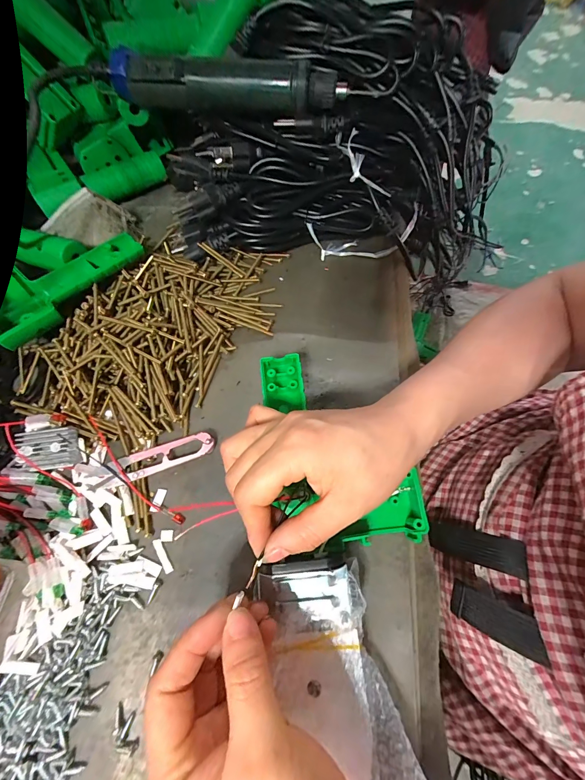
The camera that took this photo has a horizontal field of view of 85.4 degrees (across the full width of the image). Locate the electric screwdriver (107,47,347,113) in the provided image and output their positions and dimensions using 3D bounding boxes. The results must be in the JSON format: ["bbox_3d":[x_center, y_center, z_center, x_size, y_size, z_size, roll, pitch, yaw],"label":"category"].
[{"bbox_3d":[-0.067,-0.310,0.319,0.231,0.040,0.034,2,66,3],"label":"electric screwdriver"}]

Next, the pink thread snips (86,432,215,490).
[{"bbox_3d":[-0.117,0.058,0.262,0.105,0.011,0.021,-18,66,-6],"label":"pink thread snips"}]

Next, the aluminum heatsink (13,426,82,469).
[{"bbox_3d":[-0.203,0.047,0.264,0.046,0.017,0.033,-5,66,0],"label":"aluminum heatsink"}]

